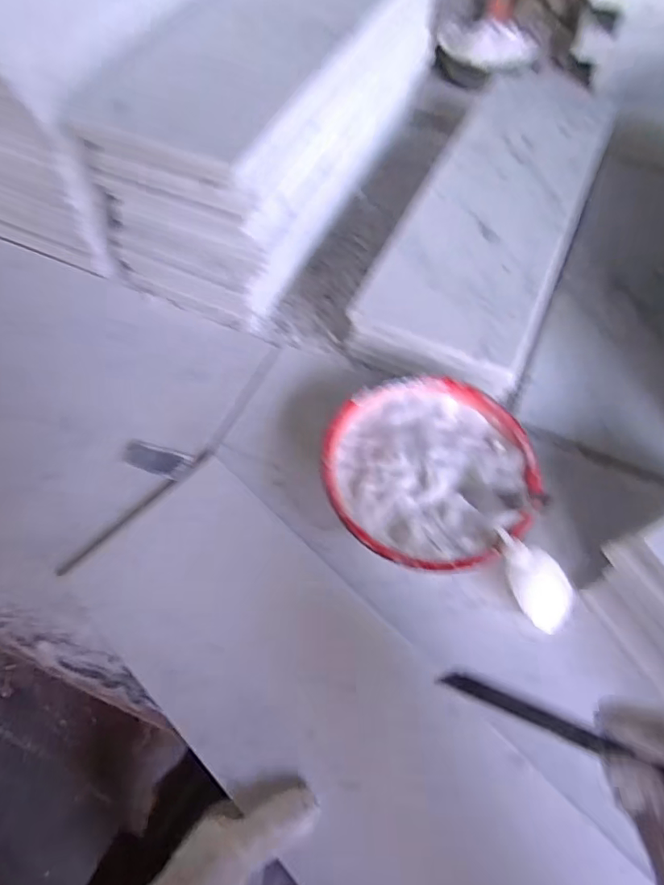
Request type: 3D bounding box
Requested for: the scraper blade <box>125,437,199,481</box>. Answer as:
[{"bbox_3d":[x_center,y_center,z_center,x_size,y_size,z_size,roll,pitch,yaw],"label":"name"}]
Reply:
[{"bbox_3d":[-0.153,0.014,0.451,0.062,0.004,0.027,17,60,9],"label":"scraper blade"}]

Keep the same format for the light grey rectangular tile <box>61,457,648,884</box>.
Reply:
[{"bbox_3d":[0.009,0.198,0.351,0.447,0.010,0.154,41,67,19],"label":"light grey rectangular tile"}]

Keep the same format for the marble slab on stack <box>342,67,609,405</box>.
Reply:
[{"bbox_3d":[0.189,-0.276,0.568,0.166,0.033,0.515,23,63,9],"label":"marble slab on stack"}]

